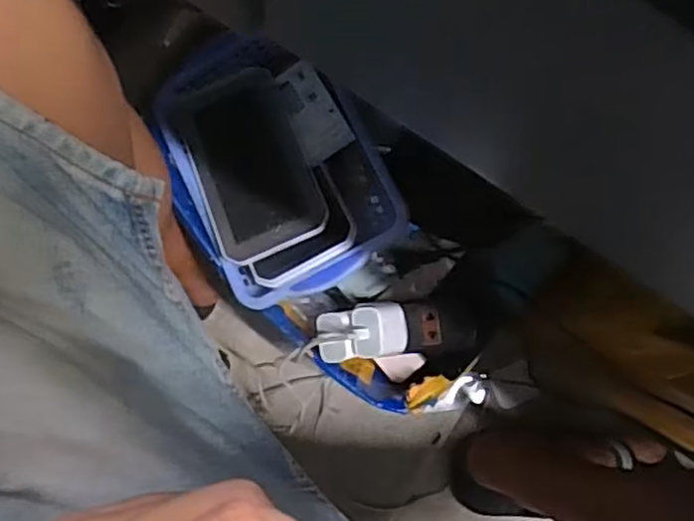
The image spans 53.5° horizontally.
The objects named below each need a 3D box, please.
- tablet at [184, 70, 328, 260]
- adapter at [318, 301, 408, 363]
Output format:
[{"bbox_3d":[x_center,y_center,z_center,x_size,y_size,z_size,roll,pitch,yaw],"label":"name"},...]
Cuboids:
[{"bbox_3d":[-0.084,-0.084,0.598,0.096,0.007,0.166,-24,73,5],"label":"tablet"},{"bbox_3d":[0.015,0.062,0.590,0.077,0.038,0.046,-7,86,-6],"label":"adapter"}]

